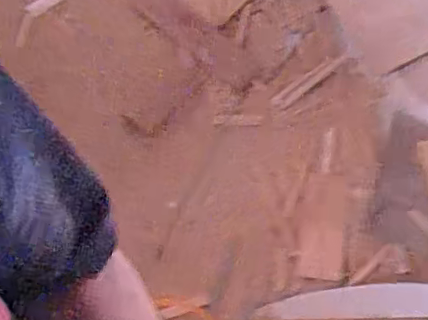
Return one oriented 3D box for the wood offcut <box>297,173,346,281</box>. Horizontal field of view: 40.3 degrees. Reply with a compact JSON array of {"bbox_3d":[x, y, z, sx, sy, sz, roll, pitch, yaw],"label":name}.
[{"bbox_3d":[0.280,0.165,1.520,0.116,0.027,0.287,7,66,2],"label":"wood offcut"}]

